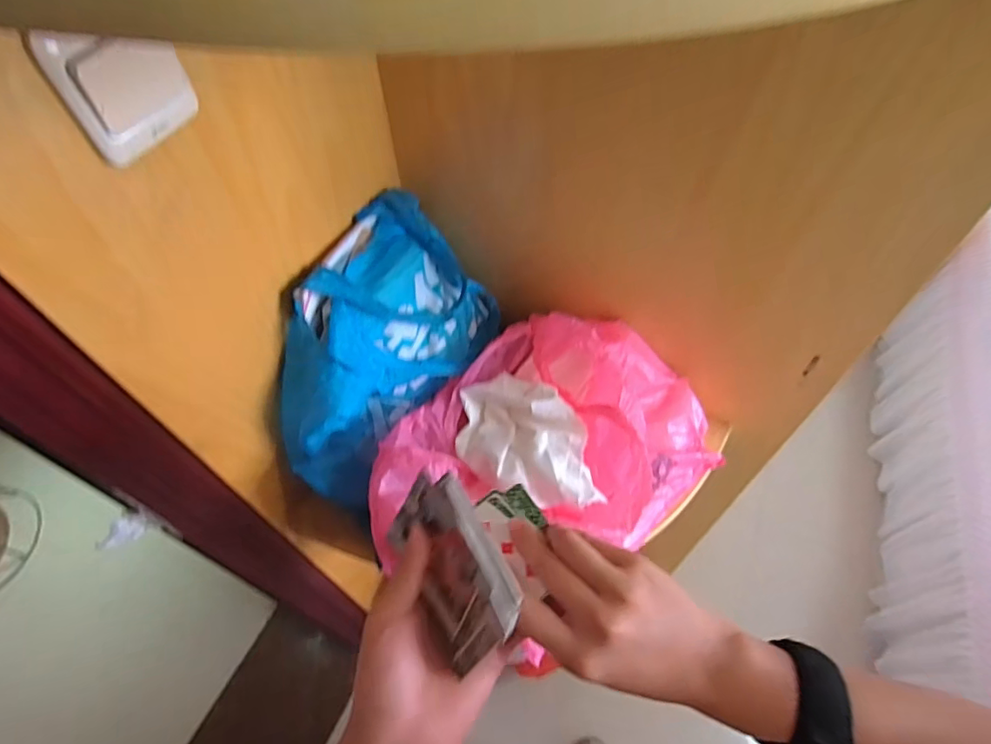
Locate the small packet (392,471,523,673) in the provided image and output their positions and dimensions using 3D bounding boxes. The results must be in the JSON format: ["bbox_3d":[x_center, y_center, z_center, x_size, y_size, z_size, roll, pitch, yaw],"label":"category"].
[{"bbox_3d":[-0.025,0.107,0.299,0.017,0.059,0.096,5,44,-48],"label":"small packet"}]

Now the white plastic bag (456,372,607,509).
[{"bbox_3d":[0.039,0.080,0.627,0.198,0.047,0.138,25,59,18],"label":"white plastic bag"}]

